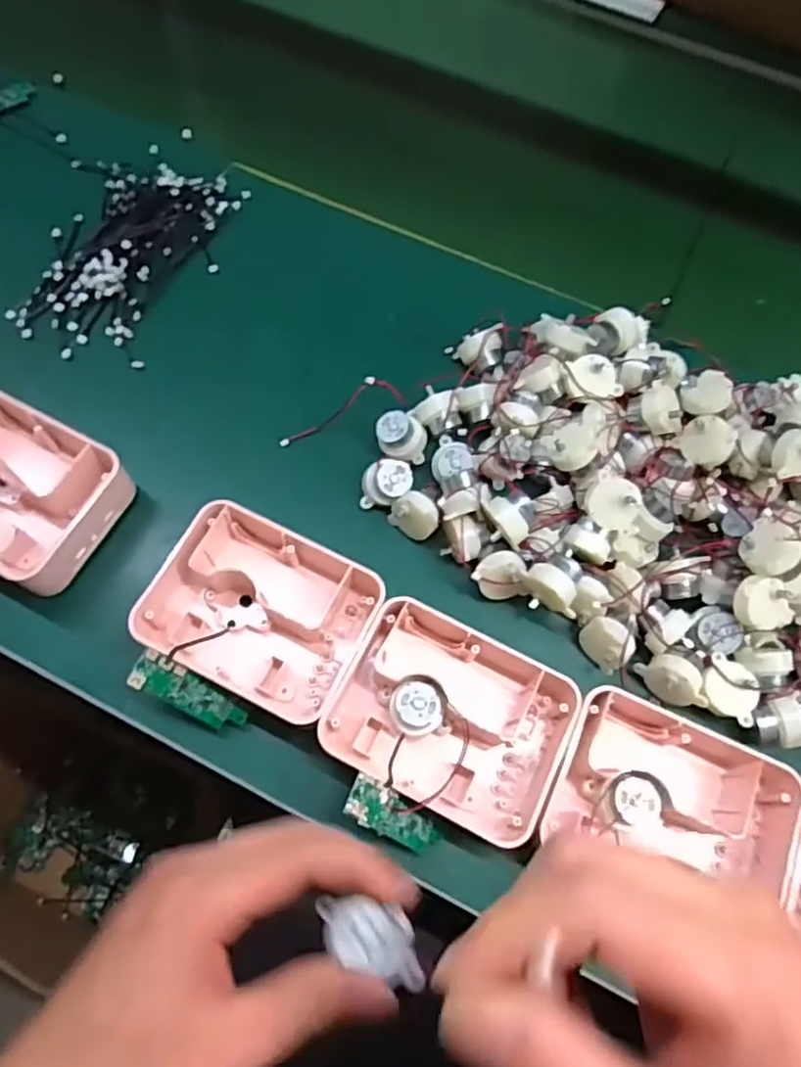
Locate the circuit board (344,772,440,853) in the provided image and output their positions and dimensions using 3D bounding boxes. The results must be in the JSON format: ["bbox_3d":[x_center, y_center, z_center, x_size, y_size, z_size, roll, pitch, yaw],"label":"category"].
[{"bbox_3d":[-0.003,0.156,0.359,0.066,0.008,0.021,42,65,-25],"label":"circuit board"}]

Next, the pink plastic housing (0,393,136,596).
[{"bbox_3d":[-0.260,-0.028,0.434,0.132,0.048,0.104,25,67,8],"label":"pink plastic housing"}]

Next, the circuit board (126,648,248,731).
[{"bbox_3d":[-0.123,0.094,0.384,0.069,0.010,0.022,36,66,-16],"label":"circuit board"}]

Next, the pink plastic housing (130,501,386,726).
[{"bbox_3d":[-0.085,0.049,0.404,0.127,0.039,0.100,25,67,8],"label":"pink plastic housing"}]

